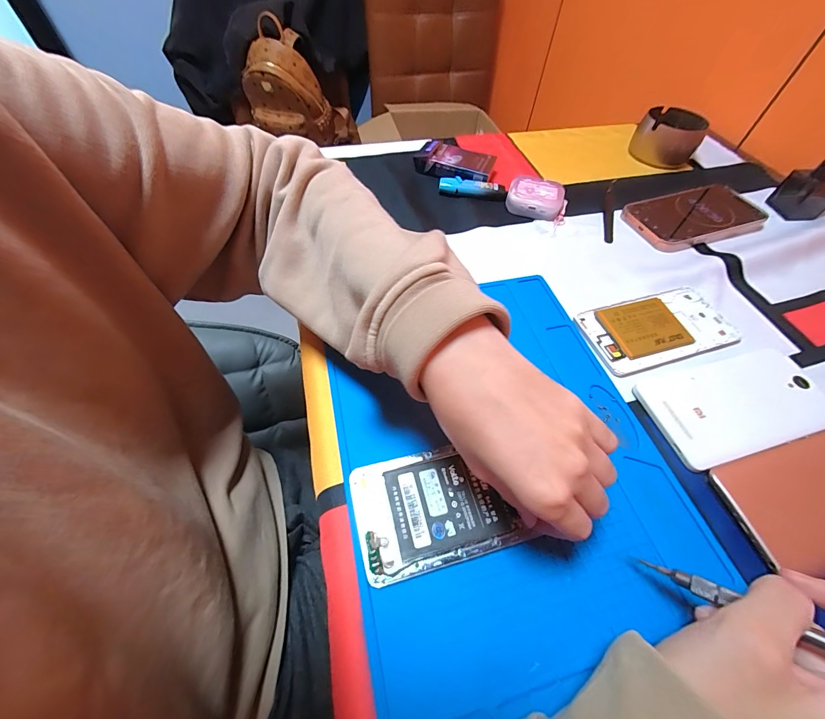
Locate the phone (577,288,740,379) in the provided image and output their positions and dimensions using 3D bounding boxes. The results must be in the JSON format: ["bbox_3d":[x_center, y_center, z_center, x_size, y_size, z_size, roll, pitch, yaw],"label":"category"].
[{"bbox_3d":[0.230,-0.030,0.324,0.144,0.010,0.070,-14,57,-12],"label":"phone"}]

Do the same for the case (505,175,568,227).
[{"bbox_3d":[0.153,-0.196,0.425,0.069,0.028,0.045,23,58,13],"label":"case"}]

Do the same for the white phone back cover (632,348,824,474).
[{"bbox_3d":[0.262,0.034,0.281,0.149,0.009,0.077,-13,57,-11],"label":"white phone back cover"}]

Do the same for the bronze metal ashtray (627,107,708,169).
[{"bbox_3d":[0.373,-0.325,0.513,0.085,0.056,0.090,33,61,17],"label":"bronze metal ashtray"}]

